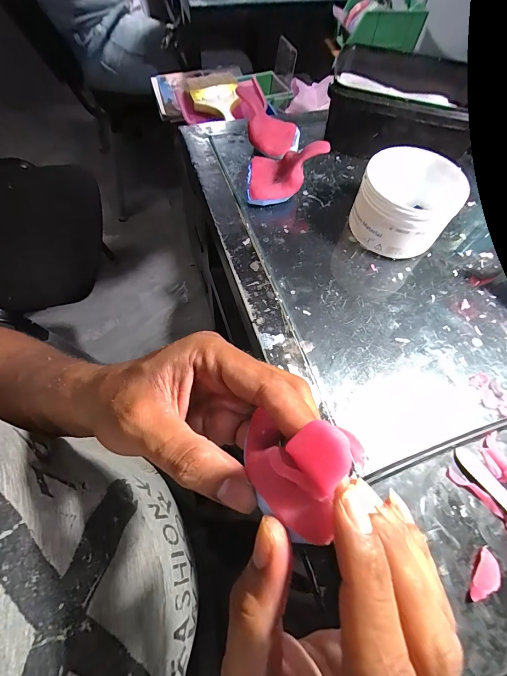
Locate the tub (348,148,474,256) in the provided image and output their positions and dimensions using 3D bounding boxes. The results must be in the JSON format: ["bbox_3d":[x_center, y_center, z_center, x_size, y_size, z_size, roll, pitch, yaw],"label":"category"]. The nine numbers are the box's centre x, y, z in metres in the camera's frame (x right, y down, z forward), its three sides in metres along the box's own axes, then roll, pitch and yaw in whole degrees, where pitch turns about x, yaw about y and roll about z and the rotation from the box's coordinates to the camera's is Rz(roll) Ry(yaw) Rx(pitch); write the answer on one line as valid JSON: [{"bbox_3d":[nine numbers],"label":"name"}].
[{"bbox_3d":[0.148,-0.131,0.311,0.087,0.064,0.087,1,62,-2],"label":"tub"}]

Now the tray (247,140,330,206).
[{"bbox_3d":[0.033,-0.178,0.336,0.080,0.053,0.065,0,62,-3],"label":"tray"}]

